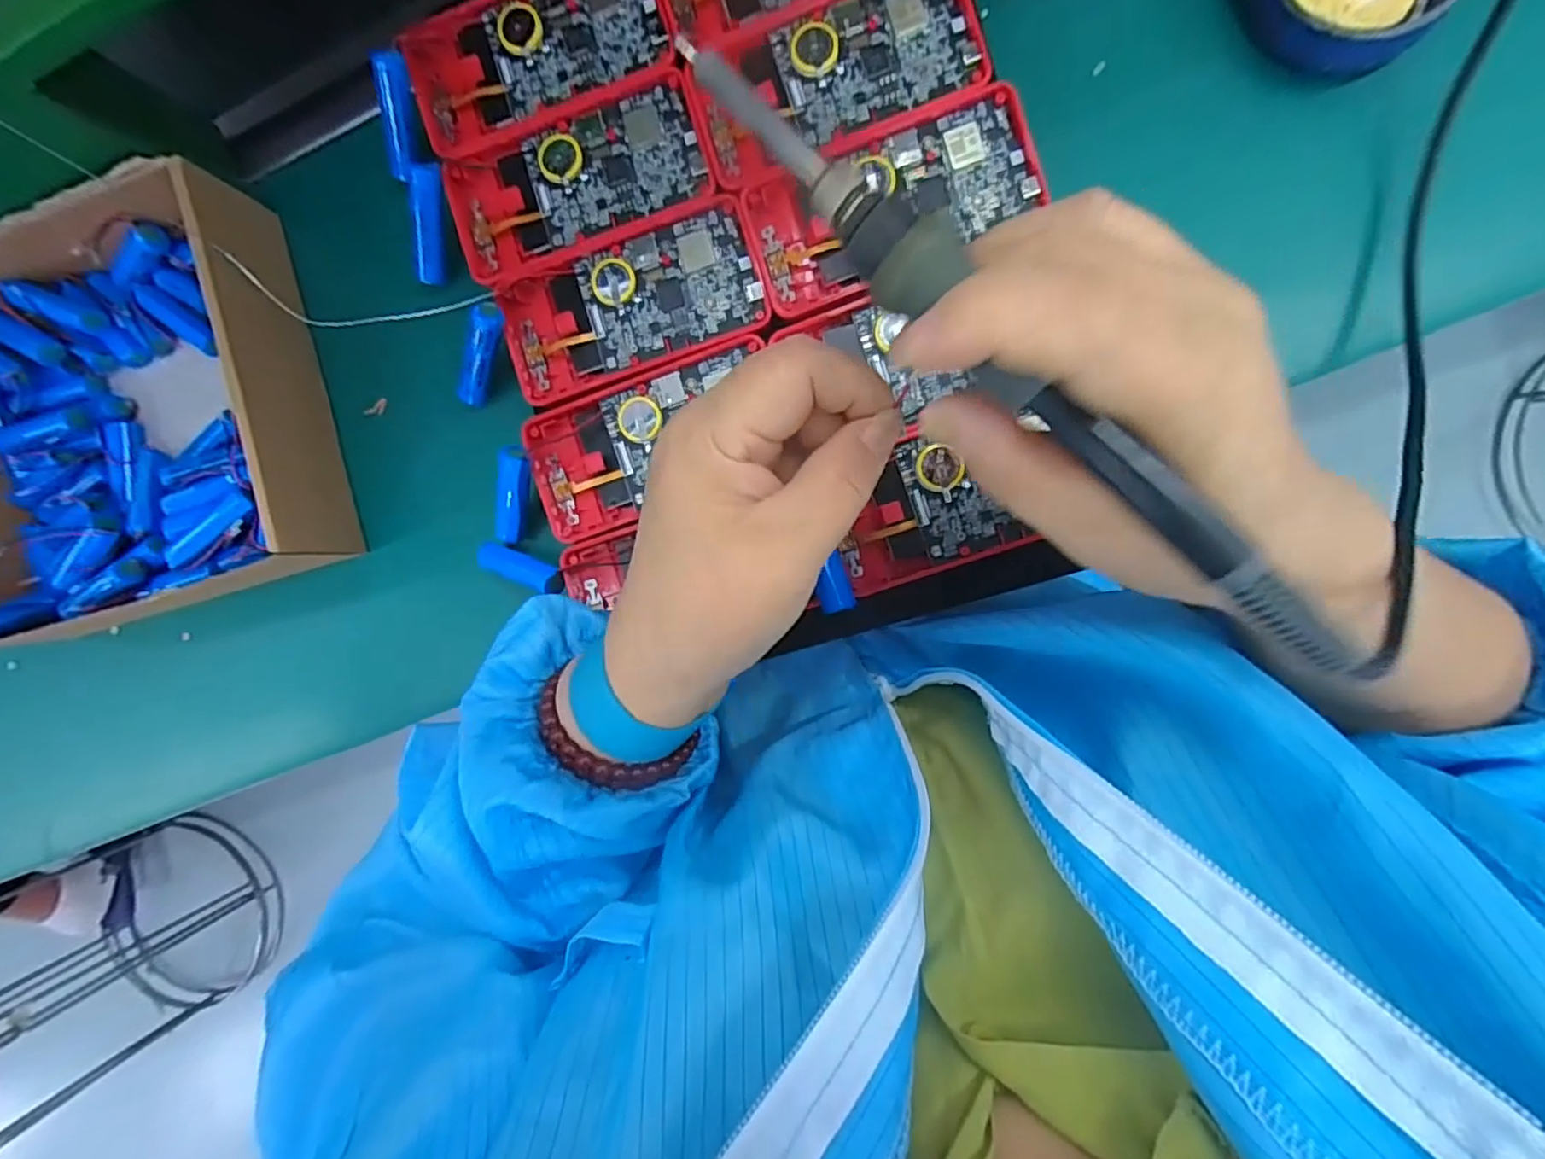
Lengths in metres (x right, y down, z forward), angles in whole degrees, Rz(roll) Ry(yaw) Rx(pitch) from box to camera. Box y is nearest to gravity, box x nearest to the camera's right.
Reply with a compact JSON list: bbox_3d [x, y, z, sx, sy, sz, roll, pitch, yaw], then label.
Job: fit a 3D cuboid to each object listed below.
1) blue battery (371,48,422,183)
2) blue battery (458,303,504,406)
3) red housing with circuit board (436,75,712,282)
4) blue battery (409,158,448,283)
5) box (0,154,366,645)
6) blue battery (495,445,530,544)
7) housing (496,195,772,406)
[{"bbox_3d":[-0.177,-0.217,0.308,0.014,0.011,0.052,4,109,8],"label":"blue battery"},{"bbox_3d":[-0.141,-0.106,0.314,0.013,0.012,0.051,36,125,5],"label":"blue battery"},{"bbox_3d":[-0.091,-0.184,0.305,0.121,0.011,0.058,-20,90,9],"label":"red housing with circuit board"},{"bbox_3d":[-0.164,-0.169,0.313,0.009,0.011,0.051,16,120,7],"label":"blue battery"},{"bbox_3d":[-0.335,-0.077,0.334,0.204,0.055,0.186,-14,91,9],"label":"box"},{"bbox_3d":[-0.125,-0.039,0.313,0.013,0.013,0.052,27,127,6],"label":"blue battery"},{"bbox_3d":[-0.065,-0.127,0.303,0.121,0.012,0.058,-16,91,9],"label":"housing"}]

